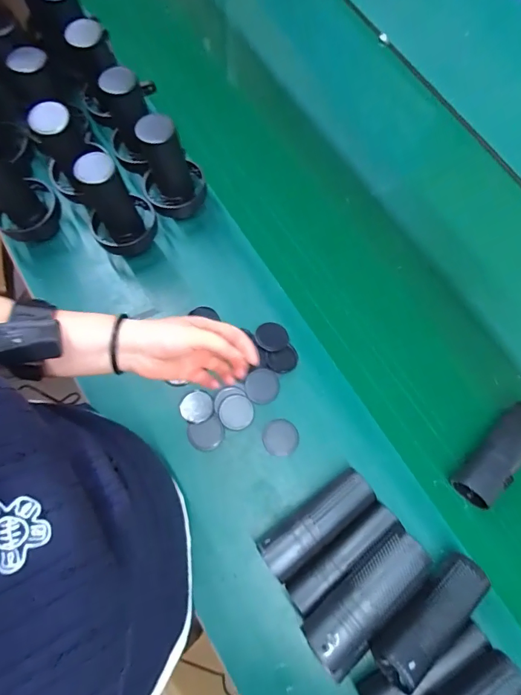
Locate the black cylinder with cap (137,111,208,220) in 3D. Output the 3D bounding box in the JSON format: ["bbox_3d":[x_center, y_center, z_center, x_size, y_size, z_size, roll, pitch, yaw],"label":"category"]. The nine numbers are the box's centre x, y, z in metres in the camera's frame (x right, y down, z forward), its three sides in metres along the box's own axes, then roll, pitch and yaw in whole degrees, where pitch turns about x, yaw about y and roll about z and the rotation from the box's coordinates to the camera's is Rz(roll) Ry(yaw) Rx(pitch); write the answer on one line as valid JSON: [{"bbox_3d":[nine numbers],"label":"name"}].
[{"bbox_3d":[-0.135,-0.267,0.620,0.096,0.157,0.077,-9,73,-5],"label":"black cylinder with cap"}]

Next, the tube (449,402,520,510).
[{"bbox_3d":[0.337,0.143,0.567,0.051,0.044,0.159,41,75,10],"label":"tube"}]

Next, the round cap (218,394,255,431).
[{"bbox_3d":[-0.035,0.094,0.594,0.049,0.009,0.048,1,72,-2],"label":"round cap"}]

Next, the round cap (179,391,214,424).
[{"bbox_3d":[-0.092,0.087,0.593,0.047,0.007,0.043,1,72,-2],"label":"round cap"}]

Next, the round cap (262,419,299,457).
[{"bbox_3d":[0.029,0.129,0.587,0.050,0.007,0.050,1,72,-2],"label":"round cap"}]

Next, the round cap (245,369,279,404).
[{"bbox_3d":[0.003,0.058,0.604,0.049,0.004,0.050,0,91,-8],"label":"round cap"}]

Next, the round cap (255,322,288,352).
[{"bbox_3d":[0.017,-0.016,0.628,0.049,0.010,0.047,1,72,-2],"label":"round cap"}]

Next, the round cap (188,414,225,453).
[{"bbox_3d":[-0.077,0.126,0.588,0.051,0.005,0.043,-19,74,-8],"label":"round cap"}]

